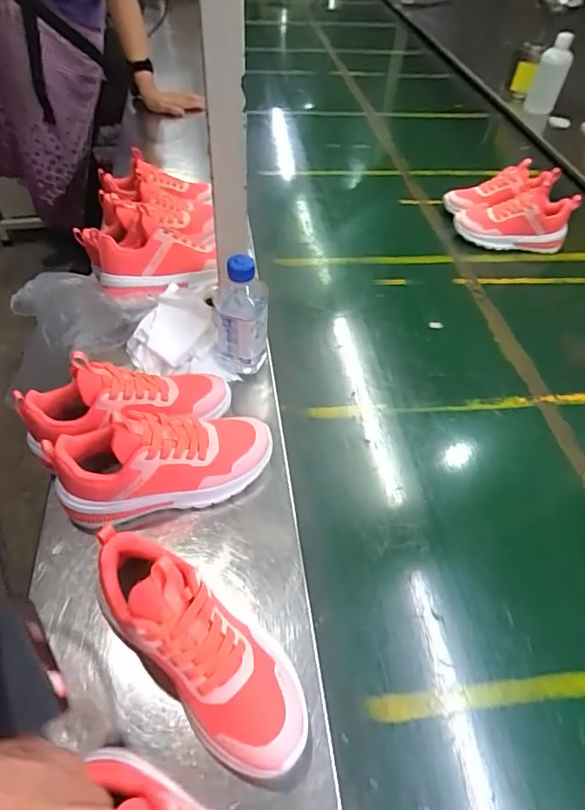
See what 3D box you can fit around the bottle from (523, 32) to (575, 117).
[{"bbox_3d":[0.657,-0.834,1.274,0.076,0.177,0.069,20,52,11],"label":"bottle"}]

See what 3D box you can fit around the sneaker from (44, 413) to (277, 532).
[{"bbox_3d":[-0.129,0.053,0.518,0.219,0.095,0.082,-12,53,-14],"label":"sneaker"}]

